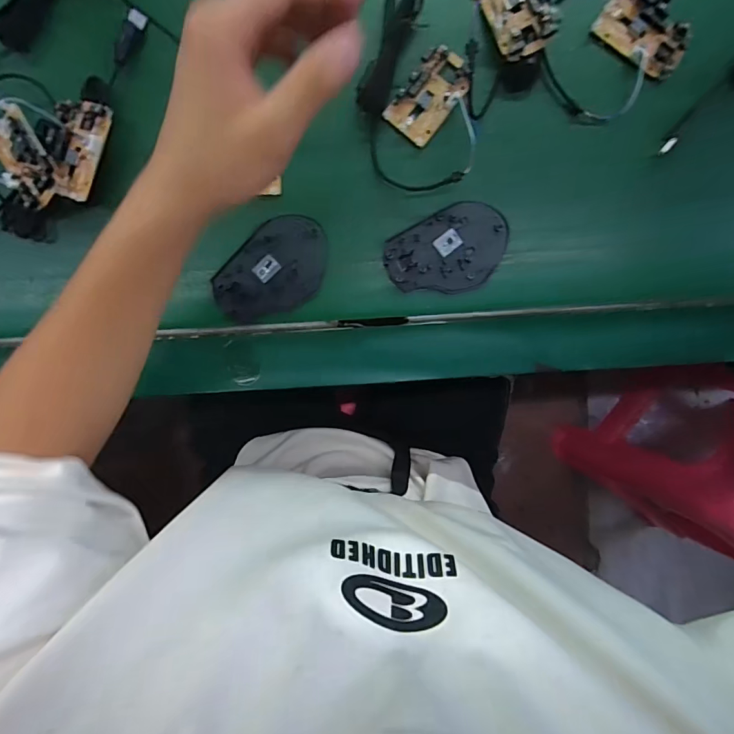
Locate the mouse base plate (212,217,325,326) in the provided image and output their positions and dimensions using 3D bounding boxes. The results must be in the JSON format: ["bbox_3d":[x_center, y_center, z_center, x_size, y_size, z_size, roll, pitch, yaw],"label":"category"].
[{"bbox_3d":[-0.082,-0.083,0.392,0.069,0.006,0.109,45,89,-4],"label":"mouse base plate"}]

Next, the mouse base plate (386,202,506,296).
[{"bbox_3d":[0.072,-0.101,0.394,0.107,0.006,0.072,-22,94,-2],"label":"mouse base plate"}]

